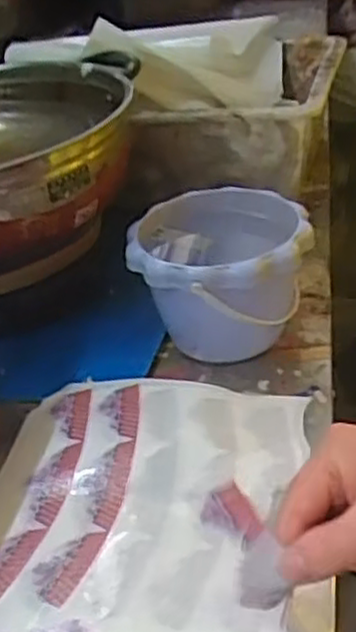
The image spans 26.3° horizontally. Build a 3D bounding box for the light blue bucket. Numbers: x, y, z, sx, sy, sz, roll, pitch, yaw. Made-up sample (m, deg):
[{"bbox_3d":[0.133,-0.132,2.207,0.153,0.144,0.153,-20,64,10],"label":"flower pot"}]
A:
[{"bbox_3d":[0.040,-0.033,0.691,0.149,0.111,0.153,-4,34,3],"label":"light blue bucket"}]

